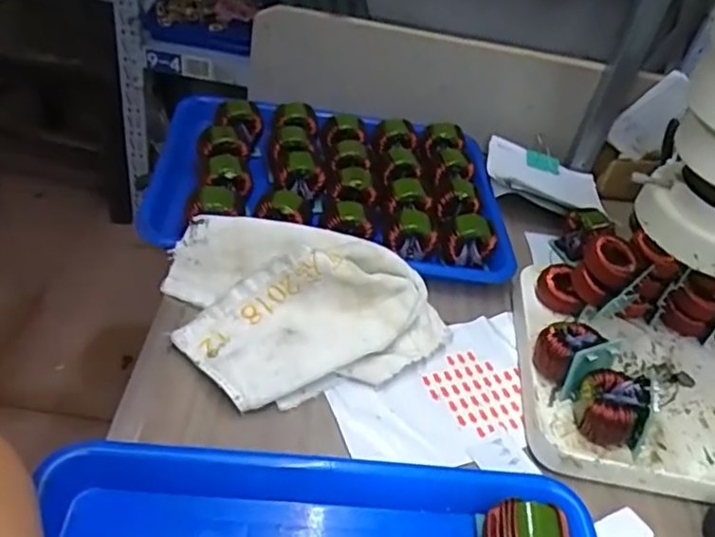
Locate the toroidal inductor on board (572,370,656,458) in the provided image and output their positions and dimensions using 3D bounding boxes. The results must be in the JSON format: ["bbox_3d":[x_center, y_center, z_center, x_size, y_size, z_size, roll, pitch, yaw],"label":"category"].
[{"bbox_3d":[0.173,0.095,0.435,0.042,0.051,0.045,10,41,-3],"label":"toroidal inductor on board"}]

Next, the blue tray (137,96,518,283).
[{"bbox_3d":[-0.025,-0.089,0.607,0.325,0.051,0.230,5,42,-8],"label":"blue tray"}]

